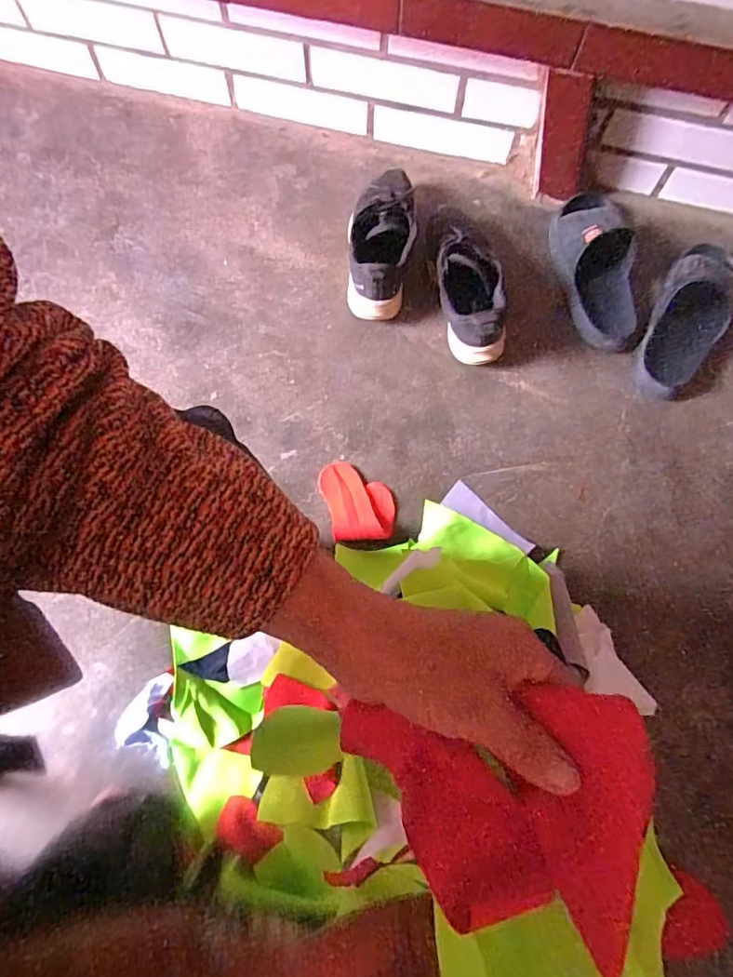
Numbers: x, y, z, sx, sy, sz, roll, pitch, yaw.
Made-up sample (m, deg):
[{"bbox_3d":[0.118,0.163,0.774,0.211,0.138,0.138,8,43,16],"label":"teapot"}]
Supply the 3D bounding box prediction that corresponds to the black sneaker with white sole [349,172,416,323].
[{"bbox_3d":[0.021,-0.390,0.818,0.100,0.097,0.246,1,74,-1],"label":"black sneaker with white sole"}]

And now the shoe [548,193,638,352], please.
[{"bbox_3d":[0.357,-0.350,0.828,0.110,0.066,0.265,-7,75,-3],"label":"shoe"}]

